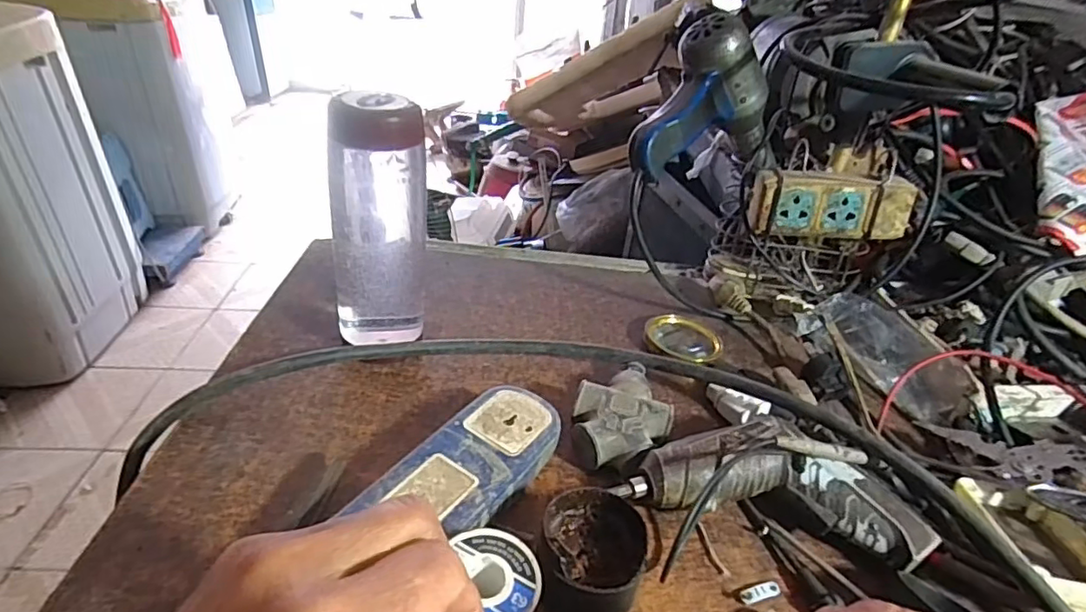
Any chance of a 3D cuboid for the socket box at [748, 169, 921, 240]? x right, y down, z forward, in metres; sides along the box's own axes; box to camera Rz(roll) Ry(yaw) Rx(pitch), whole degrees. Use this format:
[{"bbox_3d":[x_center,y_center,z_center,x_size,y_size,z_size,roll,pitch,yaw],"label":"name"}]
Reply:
[{"bbox_3d":[0.267,-0.096,0.552,0.139,0.056,0.038,8,33,4],"label":"socket box"}]

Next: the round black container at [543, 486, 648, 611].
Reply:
[{"bbox_3d":[0.030,0.136,0.326,0.058,0.038,0.059,4,33,-3],"label":"round black container"}]

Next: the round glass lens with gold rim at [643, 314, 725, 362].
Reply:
[{"bbox_3d":[0.127,0.027,0.530,0.070,0.014,0.060,7,33,2],"label":"round glass lens with gold rim"}]

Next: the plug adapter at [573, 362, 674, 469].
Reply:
[{"bbox_3d":[0.053,0.075,0.426,0.069,0.025,0.089,-4,34,-14],"label":"plug adapter"}]

